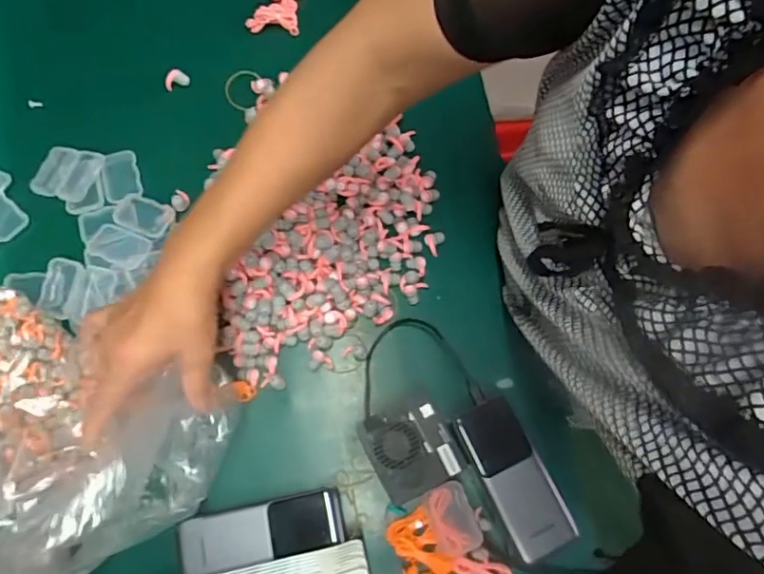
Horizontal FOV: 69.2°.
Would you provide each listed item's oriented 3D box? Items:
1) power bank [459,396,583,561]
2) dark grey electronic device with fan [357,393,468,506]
[{"bbox_3d":[0.111,0.160,0.475,0.052,0.044,0.122,-25,76,-8],"label":"power bank"},{"bbox_3d":[0.025,0.138,0.483,0.073,0.040,0.080,-26,76,-8],"label":"dark grey electronic device with fan"}]

